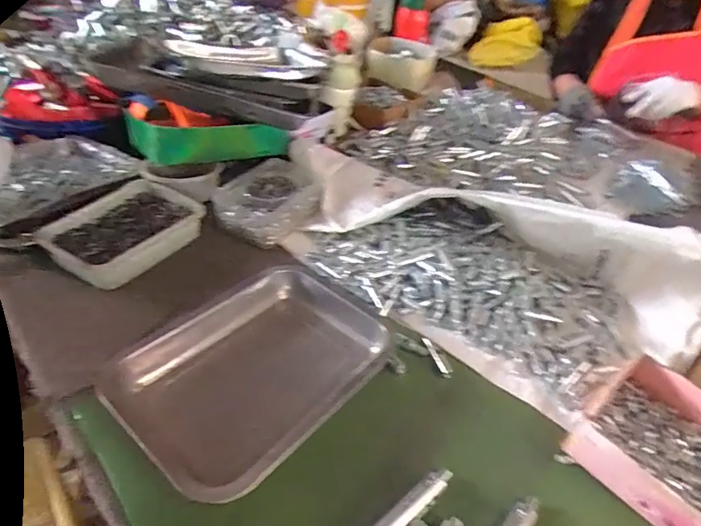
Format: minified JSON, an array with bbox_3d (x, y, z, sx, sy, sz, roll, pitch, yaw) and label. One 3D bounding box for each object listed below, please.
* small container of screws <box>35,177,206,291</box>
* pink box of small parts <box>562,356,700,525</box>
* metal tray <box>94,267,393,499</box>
[{"bbox_3d":[-0.296,-0.039,0.617,0.129,0.040,0.179,22,41,20],"label":"small container of screws"},{"bbox_3d":[0.304,0.176,0.411,0.145,0.051,0.179,-25,47,-33],"label":"pink box of small parts"},{"bbox_3d":[-0.089,0.103,0.474,0.189,0.046,0.250,28,43,27],"label":"metal tray"}]

